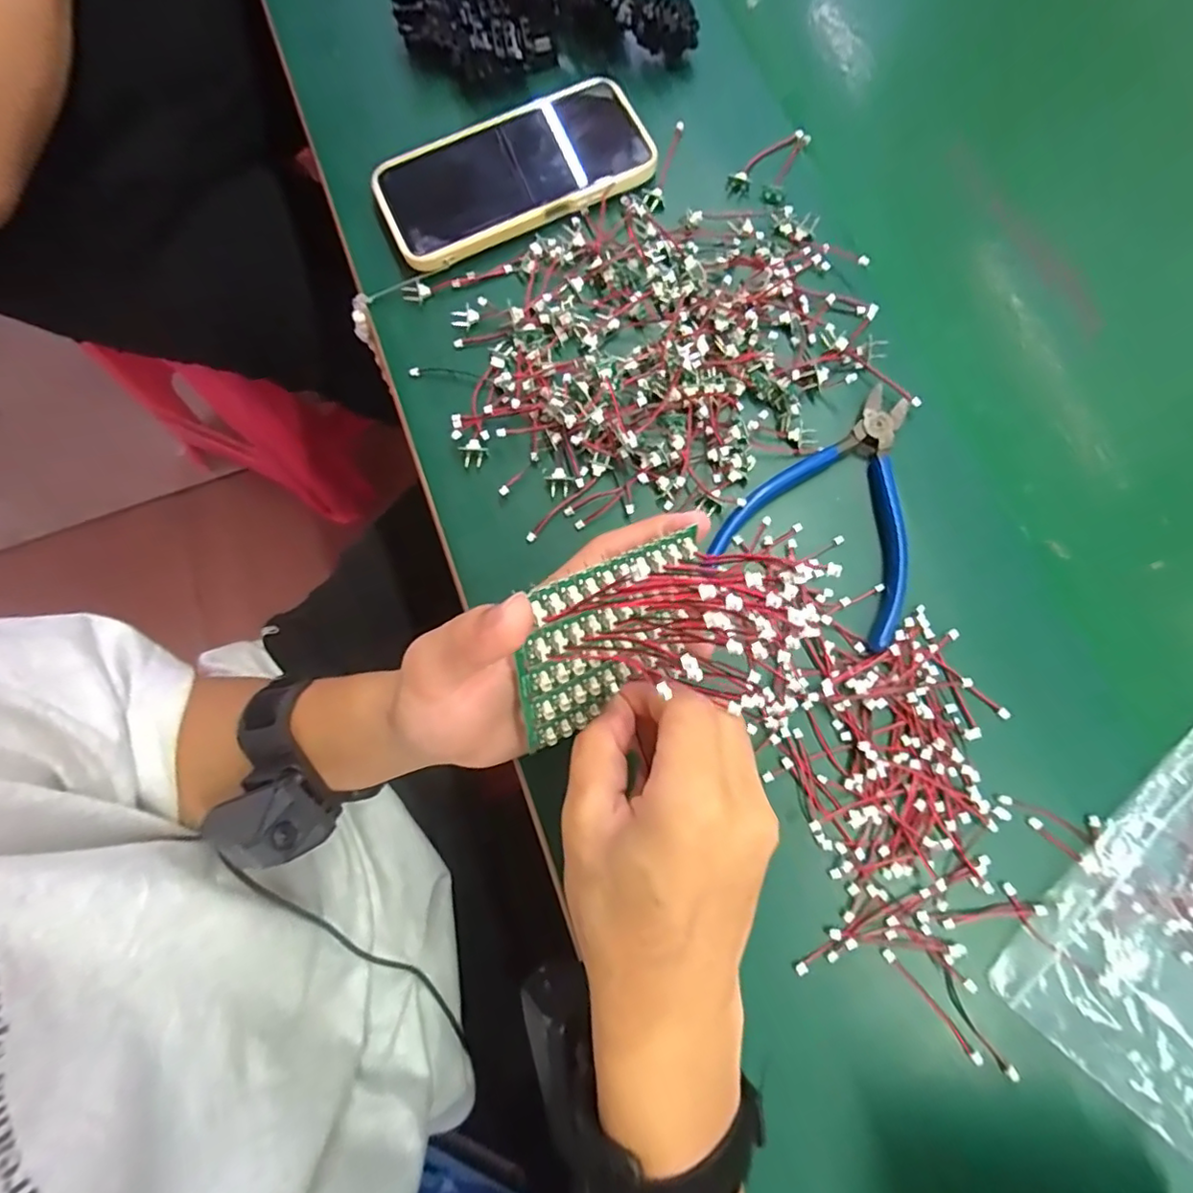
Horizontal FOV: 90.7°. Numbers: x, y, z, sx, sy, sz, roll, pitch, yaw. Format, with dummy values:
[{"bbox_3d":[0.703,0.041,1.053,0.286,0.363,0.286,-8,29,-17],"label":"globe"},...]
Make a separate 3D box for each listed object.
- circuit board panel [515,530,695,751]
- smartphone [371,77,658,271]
[{"bbox_3d":[0.008,0.022,0.238,0.078,0.082,0.012,-22,45,-22],"label":"circuit board panel"},{"bbox_3d":[-0.052,-0.269,0.364,0.169,0.007,0.085,-25,77,-4],"label":"smartphone"}]

